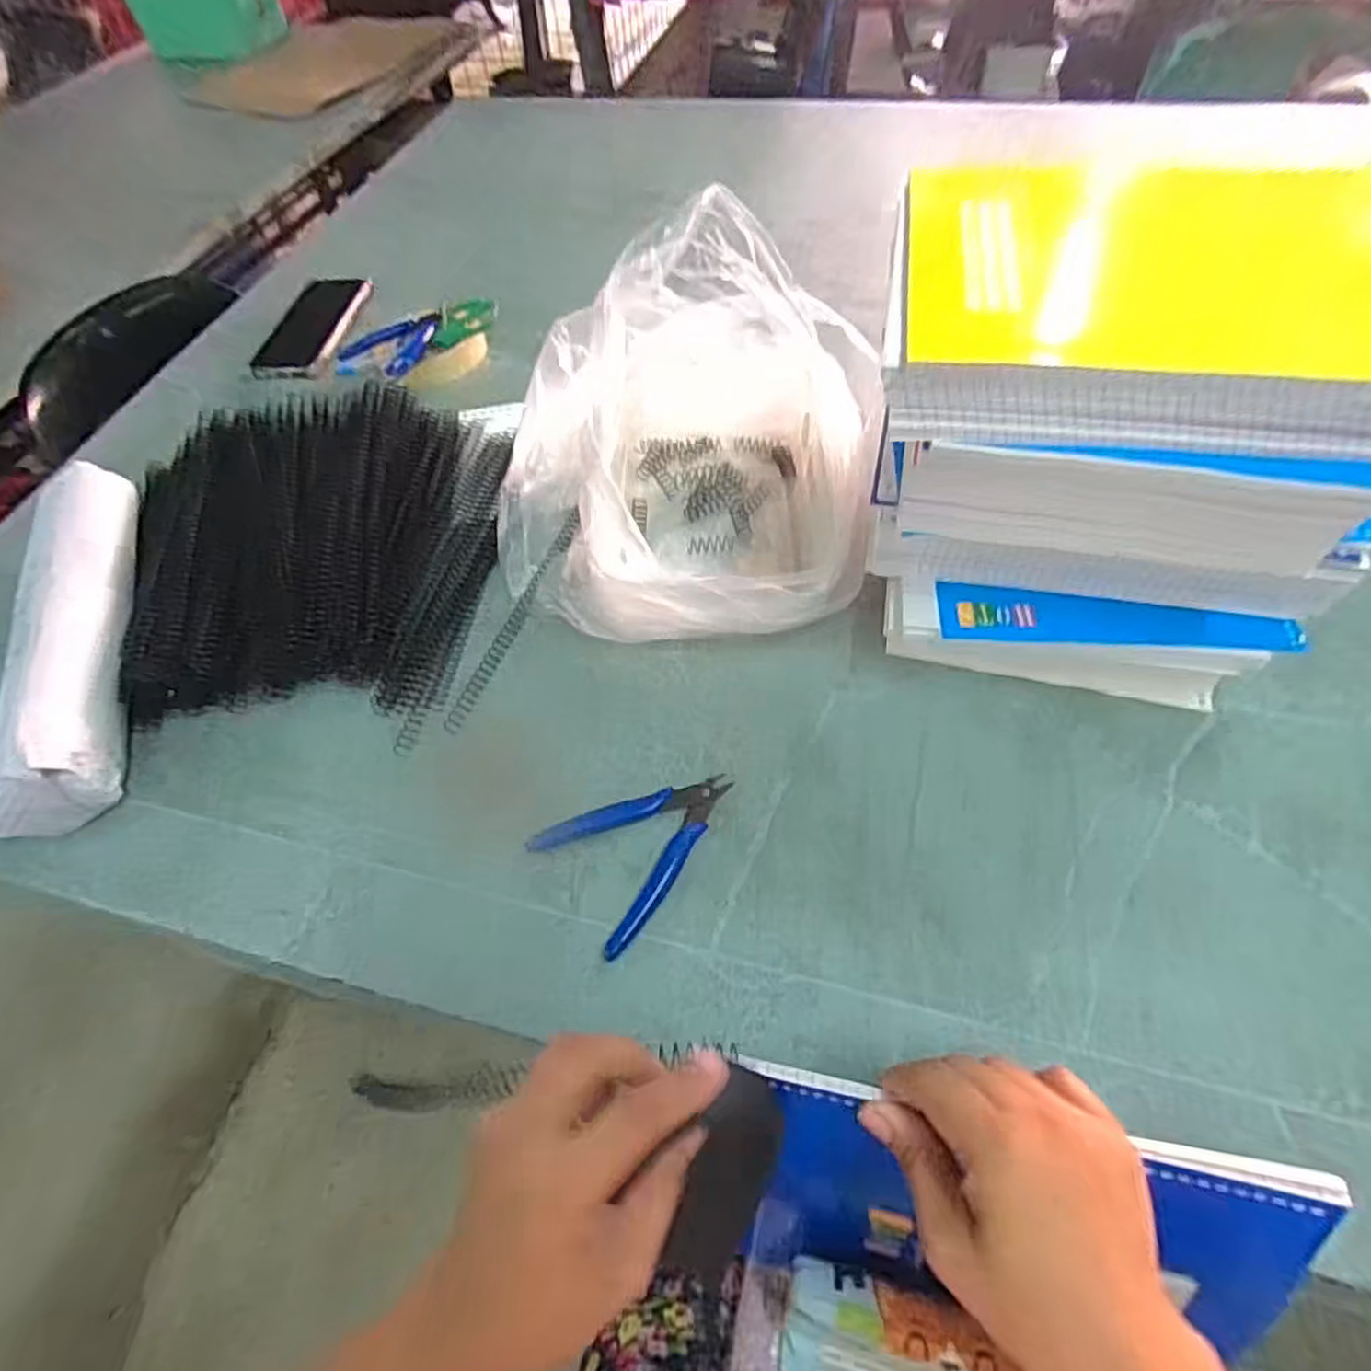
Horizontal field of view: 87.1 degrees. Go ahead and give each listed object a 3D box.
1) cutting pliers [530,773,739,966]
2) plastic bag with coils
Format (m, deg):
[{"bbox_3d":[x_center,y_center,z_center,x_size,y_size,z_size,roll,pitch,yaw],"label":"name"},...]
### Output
[{"bbox_3d":[-0.031,0.085,0.423,0.084,0.007,0.114,36,67,24],"label":"cutting pliers"},{"bbox_3d":[-0.014,-0.174,0.514,0.246,0.150,0.297,-2,57,4],"label":"plastic bag with coils"}]

